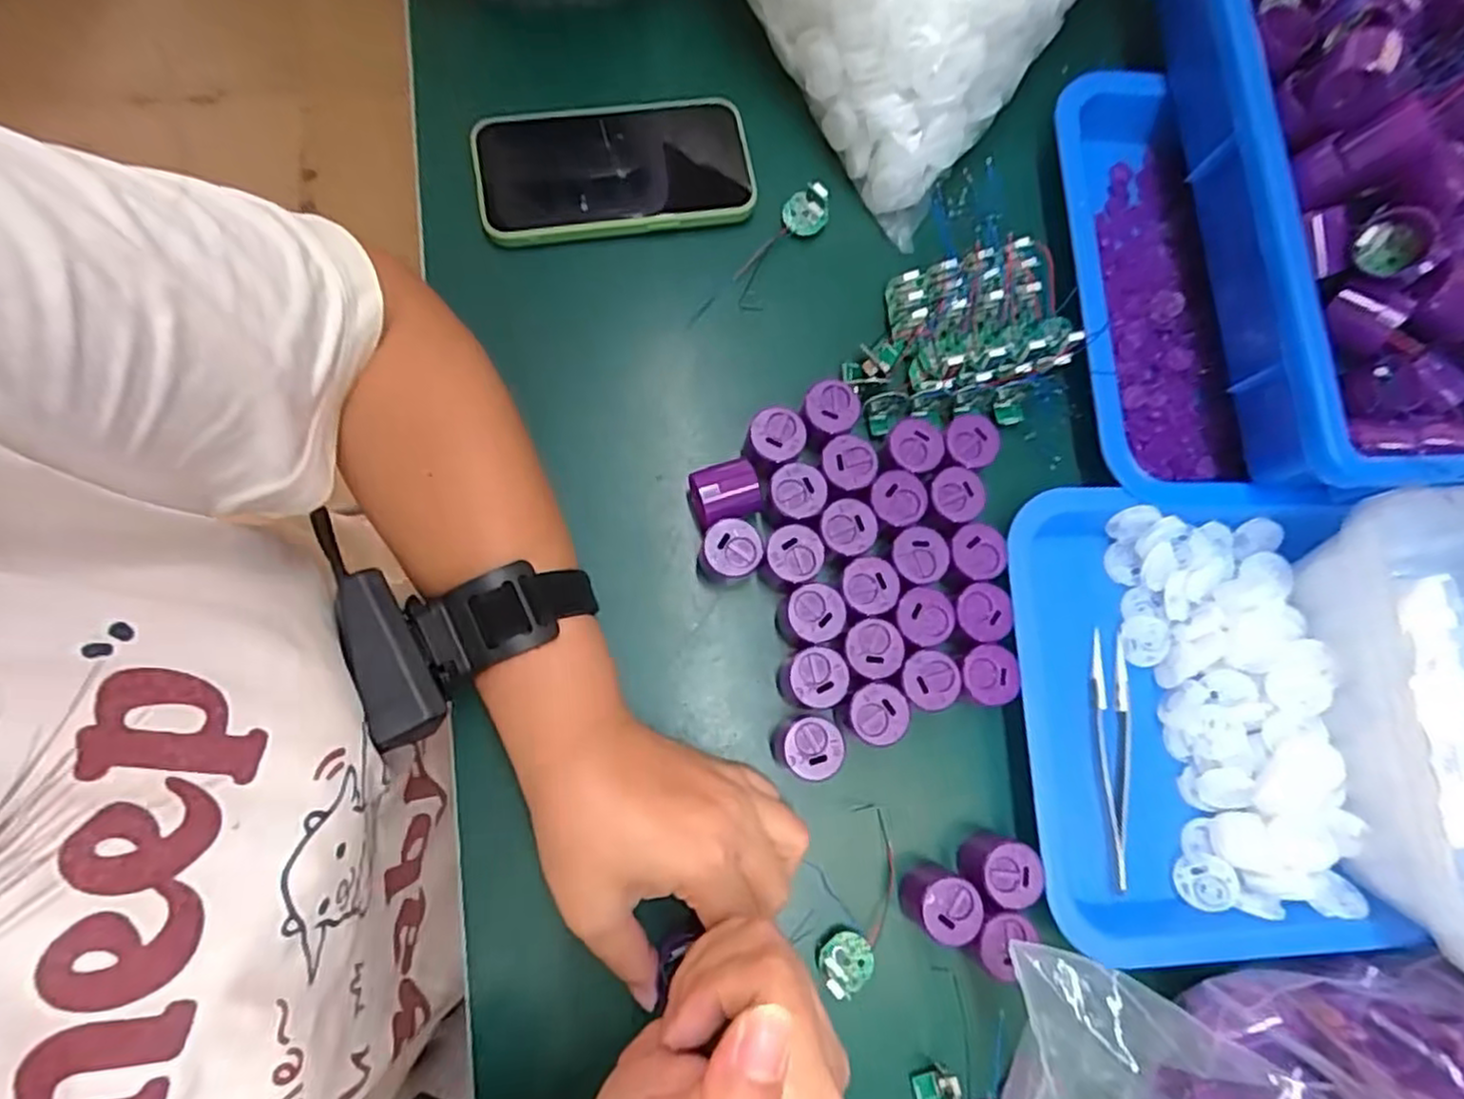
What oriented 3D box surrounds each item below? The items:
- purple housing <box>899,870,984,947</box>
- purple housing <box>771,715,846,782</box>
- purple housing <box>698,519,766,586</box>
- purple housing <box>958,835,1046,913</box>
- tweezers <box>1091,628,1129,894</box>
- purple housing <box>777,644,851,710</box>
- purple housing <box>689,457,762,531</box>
[{"bbox_3d":[0.097,0.164,0.339,0.029,0.031,0.026,22,77,-1],"label":"purple housing"},{"bbox_3d":[0.036,0.093,0.346,0.031,0.033,0.027,11,77,-3],"label":"purple housing"},{"bbox_3d":[-0.001,0.002,0.360,0.031,0.031,0.027,-5,79,-7],"label":"purple housing"},{"bbox_3d":[0.126,0.151,0.344,0.030,0.029,0.030,1,78,-6],"label":"purple housing"},{"bbox_3d":[0.192,0.104,0.368,0.021,0.009,0.123,5,78,-5],"label":"tweezers"},{"bbox_3d":[0.039,0.063,0.353,0.030,0.032,0.027,-7,79,-7],"label":"purple housing"},{"bbox_3d":[-0.004,-0.027,0.369,0.034,0.024,0.026,-21,81,-10],"label":"purple housing"}]

